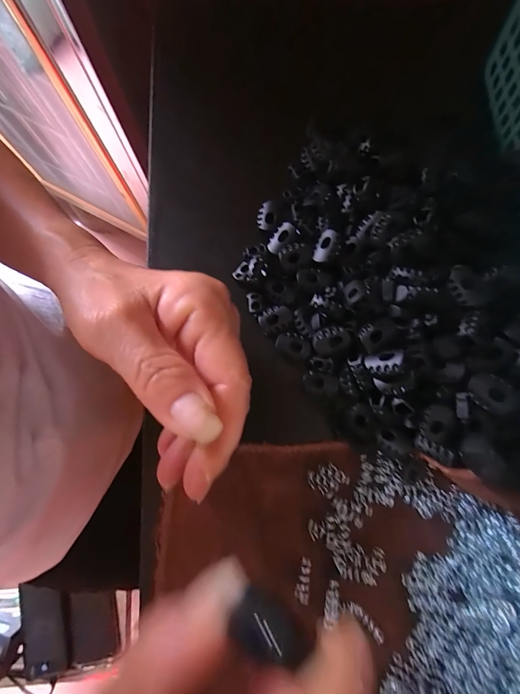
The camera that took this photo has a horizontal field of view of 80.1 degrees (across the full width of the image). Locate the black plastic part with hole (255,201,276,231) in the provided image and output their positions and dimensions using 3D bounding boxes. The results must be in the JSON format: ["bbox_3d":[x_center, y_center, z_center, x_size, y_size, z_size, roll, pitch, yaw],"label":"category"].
[{"bbox_3d":[0.004,-0.088,0.206,0.012,0.008,0.020,4,78,-1],"label":"black plastic part with hole"}]

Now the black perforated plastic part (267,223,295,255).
[{"bbox_3d":[0.013,-0.071,0.202,0.011,0.008,0.020,39,80,6],"label":"black perforated plastic part"}]

